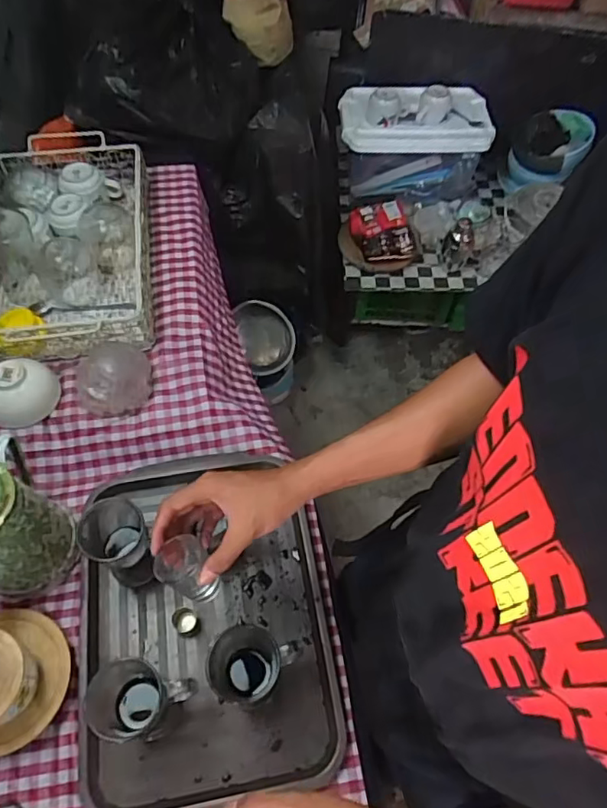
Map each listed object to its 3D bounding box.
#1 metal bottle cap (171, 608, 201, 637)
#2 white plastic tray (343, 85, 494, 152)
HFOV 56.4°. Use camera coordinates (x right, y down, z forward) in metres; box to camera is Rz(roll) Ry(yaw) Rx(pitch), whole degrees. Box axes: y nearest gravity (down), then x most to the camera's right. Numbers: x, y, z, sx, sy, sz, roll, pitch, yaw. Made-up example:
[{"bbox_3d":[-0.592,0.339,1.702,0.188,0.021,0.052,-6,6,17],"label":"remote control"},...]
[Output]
[{"bbox_3d":[-0.152,0.284,0.734,0.029,0.031,0.035,-39,68,-22],"label":"metal bottle cap"},{"bbox_3d":[0.299,-0.749,1.477,0.400,0.090,0.196,1,59,-2],"label":"white plastic tray"}]

